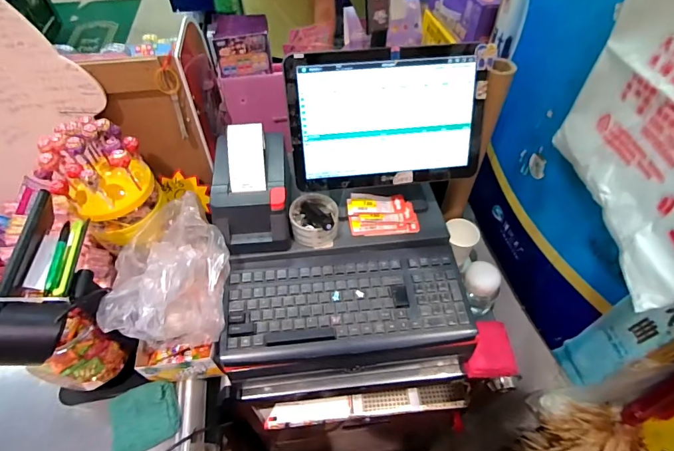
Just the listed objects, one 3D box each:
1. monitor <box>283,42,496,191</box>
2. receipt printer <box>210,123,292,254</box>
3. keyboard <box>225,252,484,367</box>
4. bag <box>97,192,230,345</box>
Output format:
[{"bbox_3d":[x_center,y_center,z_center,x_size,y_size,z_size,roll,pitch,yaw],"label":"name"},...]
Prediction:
[{"bbox_3d":[0.079,-0.158,0.579,0.292,0.198,0.023,-4,22,-3],"label":"monitor"},{"bbox_3d":[-0.145,-0.061,0.652,0.132,0.147,0.181,-4,51,-5],"label":"receipt printer"},{"bbox_3d":[0.015,0.124,0.620,0.384,0.040,0.170,-4,51,-5],"label":"keyboard"},{"bbox_3d":[-0.262,0.082,0.621,0.179,0.141,0.239,-12,52,-11],"label":"bag"}]

